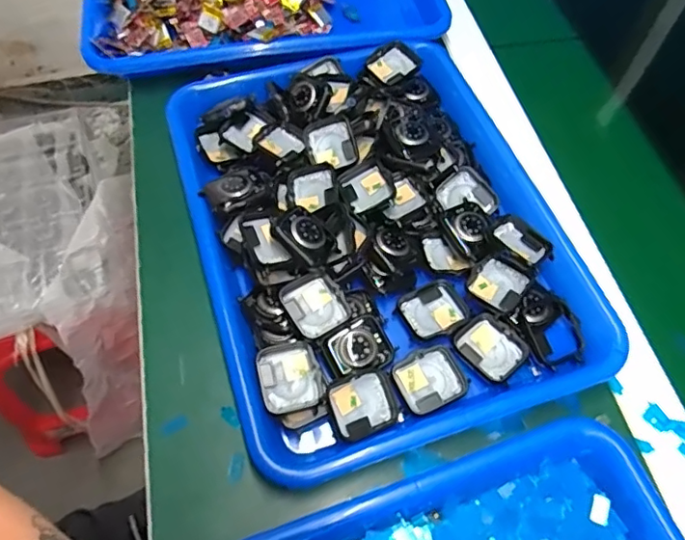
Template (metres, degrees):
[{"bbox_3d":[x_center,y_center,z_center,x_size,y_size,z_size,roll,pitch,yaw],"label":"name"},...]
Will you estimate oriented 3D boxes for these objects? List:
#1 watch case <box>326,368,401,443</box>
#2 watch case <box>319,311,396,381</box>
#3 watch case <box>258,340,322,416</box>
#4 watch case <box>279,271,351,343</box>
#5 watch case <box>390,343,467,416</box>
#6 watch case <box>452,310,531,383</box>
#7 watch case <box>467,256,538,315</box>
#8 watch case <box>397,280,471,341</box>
[{"bbox_3d":[0.013,0.083,0.345,0.042,0.010,0.036,-17,81,-22],"label":"watch case"},{"bbox_3d":[0.009,0.050,0.352,0.041,0.008,0.033,-27,64,-15],"label":"watch case"},{"bbox_3d":[-0.033,0.067,0.344,0.037,0.012,0.040,-14,61,-9],"label":"watch case"},{"bbox_3d":[-0.017,0.023,0.360,0.037,0.012,0.040,-26,63,-15],"label":"watch case"},{"bbox_3d":[0.057,0.070,0.354,0.043,0.009,0.036,-26,63,-15],"label":"watch case"},{"bbox_3d":[0.099,0.051,0.364,0.036,0.011,0.042,-38,67,-21],"label":"watch case"},{"bbox_3d":[0.107,0.009,0.379,0.037,0.012,0.038,39,66,20],"label":"watch case"},{"bbox_3d":[0.063,0.028,0.376,0.042,0.009,0.037,-26,63,-15],"label":"watch case"}]

